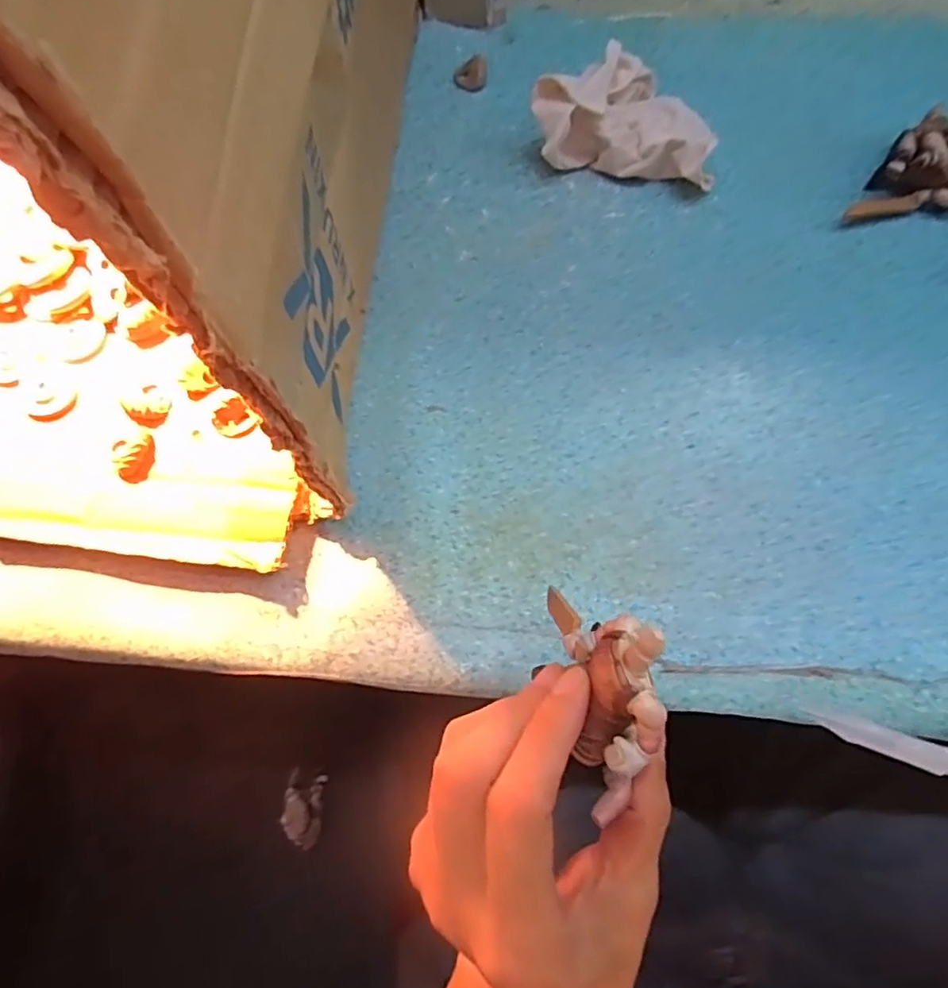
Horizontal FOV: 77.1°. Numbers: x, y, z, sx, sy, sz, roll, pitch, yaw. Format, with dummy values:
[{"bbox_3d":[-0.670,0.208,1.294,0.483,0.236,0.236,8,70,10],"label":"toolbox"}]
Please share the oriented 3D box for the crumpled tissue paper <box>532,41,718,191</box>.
[{"bbox_3d":[0.083,-0.202,0.320,0.099,0.043,0.065,12,73,6],"label":"crumpled tissue paper"}]

